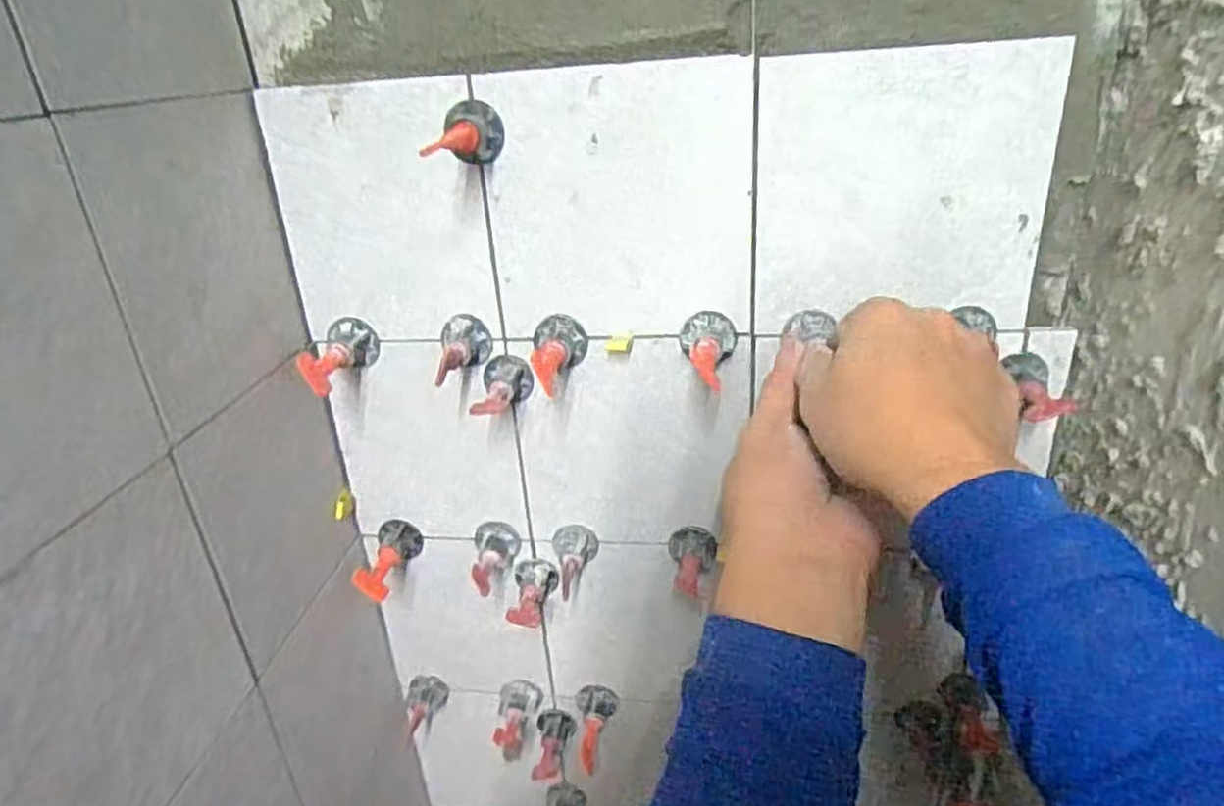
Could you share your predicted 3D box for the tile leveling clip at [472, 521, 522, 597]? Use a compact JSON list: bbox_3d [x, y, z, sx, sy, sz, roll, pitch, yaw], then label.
[{"bbox_3d":[-0.082,0.111,0.503,0.026,0.035,0.051,4,39,16],"label":"tile leveling clip"}]

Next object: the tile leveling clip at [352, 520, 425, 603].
[{"bbox_3d":[-0.157,0.110,0.508,0.026,0.027,0.058,5,39,19],"label":"tile leveling clip"}]

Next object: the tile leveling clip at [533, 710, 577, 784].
[{"bbox_3d":[-0.047,0.268,0.572,0.029,0.022,0.050,2,47,12],"label":"tile leveling clip"}]

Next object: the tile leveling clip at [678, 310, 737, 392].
[{"bbox_3d":[0.055,-0.030,0.420,0.032,0.034,0.039,0,26,9],"label":"tile leveling clip"}]

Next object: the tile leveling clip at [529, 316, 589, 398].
[{"bbox_3d":[-0.029,-0.026,0.424,0.032,0.036,0.050,-5,25,-2],"label":"tile leveling clip"}]

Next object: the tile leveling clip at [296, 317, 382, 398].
[{"bbox_3d":[-0.161,-0.027,0.439,0.029,0.029,0.059,-3,25,3],"label":"tile leveling clip"}]

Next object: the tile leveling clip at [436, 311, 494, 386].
[{"bbox_3d":[-0.087,-0.031,0.436,0.030,0.031,0.042,-6,25,-3],"label":"tile leveling clip"}]

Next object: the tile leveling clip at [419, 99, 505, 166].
[{"bbox_3d":[-0.076,-0.137,0.377,0.028,0.030,0.051,-1,25,8],"label":"tile leveling clip"}]

